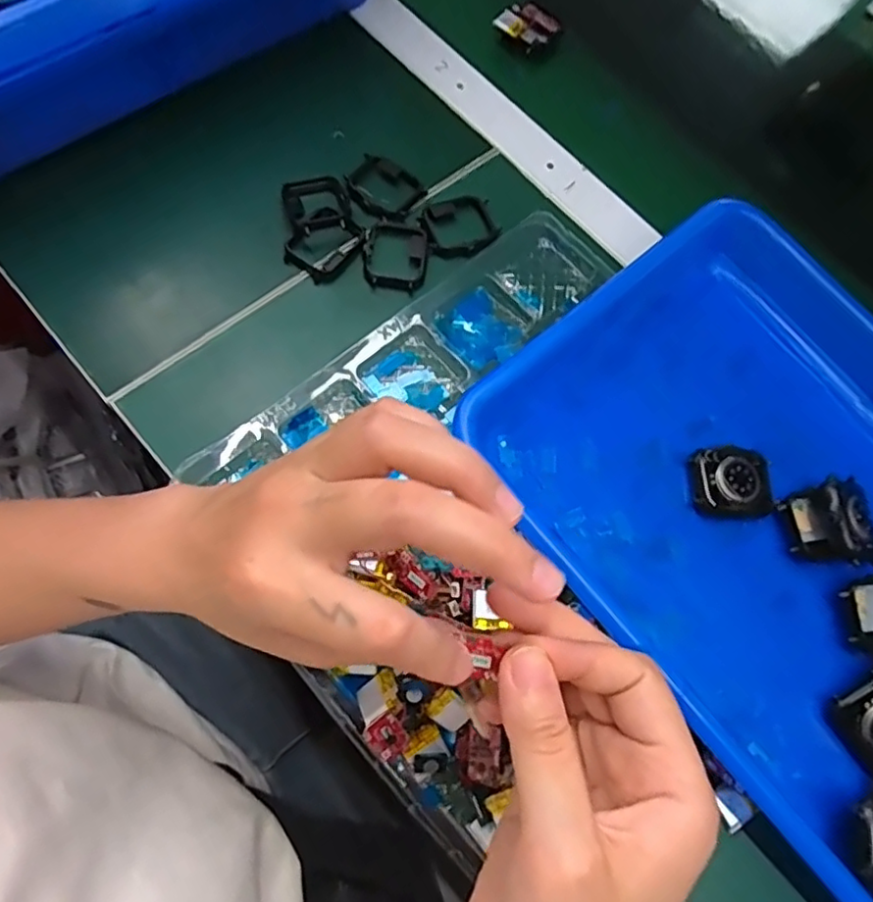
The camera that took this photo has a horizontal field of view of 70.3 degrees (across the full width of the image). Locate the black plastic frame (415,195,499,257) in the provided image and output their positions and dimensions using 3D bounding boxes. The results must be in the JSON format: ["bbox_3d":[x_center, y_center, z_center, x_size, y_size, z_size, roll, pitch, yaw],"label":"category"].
[{"bbox_3d":[0.015,-0.142,0.389,0.050,0.010,0.042,-25,75,-16],"label":"black plastic frame"}]

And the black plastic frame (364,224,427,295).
[{"bbox_3d":[-0.025,-0.117,0.371,0.036,0.004,0.047,6,69,-6],"label":"black plastic frame"}]

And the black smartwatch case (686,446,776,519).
[{"bbox_3d":[0.153,0.016,0.321,0.043,0.013,0.037,2,69,-7],"label":"black smartwatch case"}]

